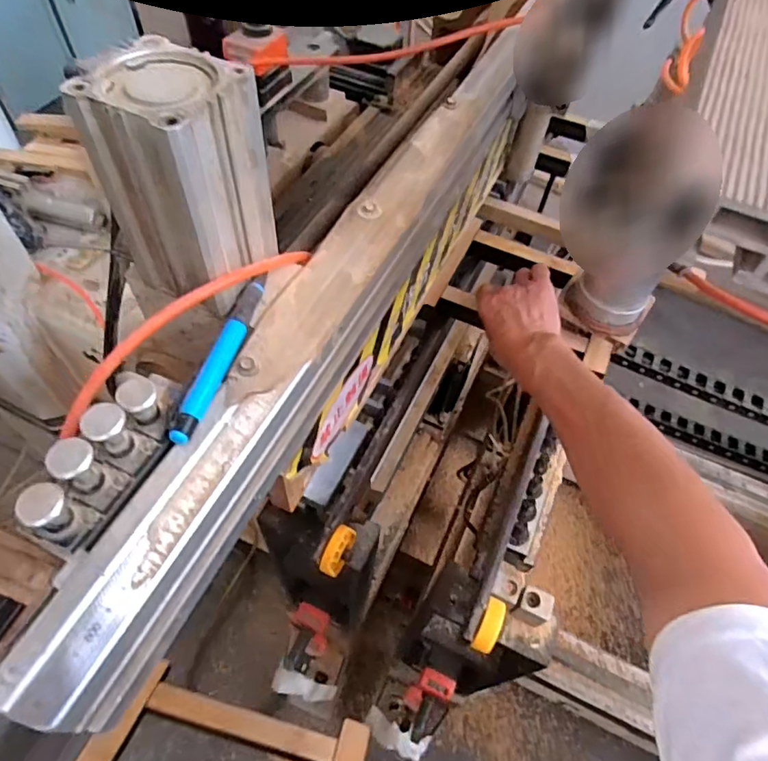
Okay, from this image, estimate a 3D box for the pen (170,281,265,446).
[{"bbox_3d":[-0.089,-0.014,0.291,0.012,0.009,0.108,12,56,4],"label":"pen"}]

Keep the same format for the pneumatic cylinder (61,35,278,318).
[{"bbox_3d":[-0.104,-0.104,0.283,0.061,0.112,0.061,25,58,12],"label":"pneumatic cylinder"}]

